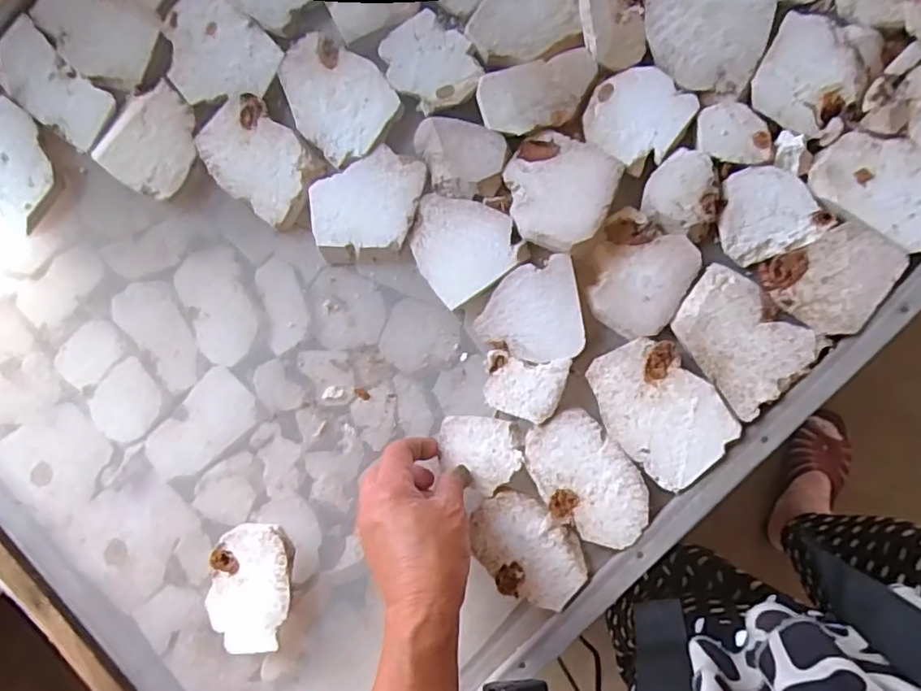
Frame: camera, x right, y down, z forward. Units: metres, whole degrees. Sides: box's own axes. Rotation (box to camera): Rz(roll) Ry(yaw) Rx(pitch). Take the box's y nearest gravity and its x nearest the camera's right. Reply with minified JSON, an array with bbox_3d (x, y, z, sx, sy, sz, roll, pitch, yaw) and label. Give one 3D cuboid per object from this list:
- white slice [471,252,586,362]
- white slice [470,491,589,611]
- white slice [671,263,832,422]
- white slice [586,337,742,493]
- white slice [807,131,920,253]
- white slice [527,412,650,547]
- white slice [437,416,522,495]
[{"bbox_3d":[0.047,-0.022,0.425,0.071,0.008,0.068,-10,87,9],"label":"white slice"},{"bbox_3d":[0.046,0.145,0.428,0.084,0.005,0.061,35,94,8],"label":"white slice"},{"bbox_3d":[0.184,-0.005,0.402,0.086,0.004,0.068,45,95,8],"label":"white slice"},{"bbox_3d":[0.133,0.043,0.409,0.069,0.006,0.097,-44,83,6],"label":"white slice"},{"bbox_3d":[0.278,-0.103,0.393,0.089,0.013,0.058,39,95,8],"label":"white slice"},{"bbox_3d":[0.088,0.092,0.419,0.064,0.004,0.095,-29,84,7],"label":"white slice"},{"bbox_3d":[0.014,0.077,0.434,0.057,0.009,0.053,-2,88,9],"label":"white slice"}]

